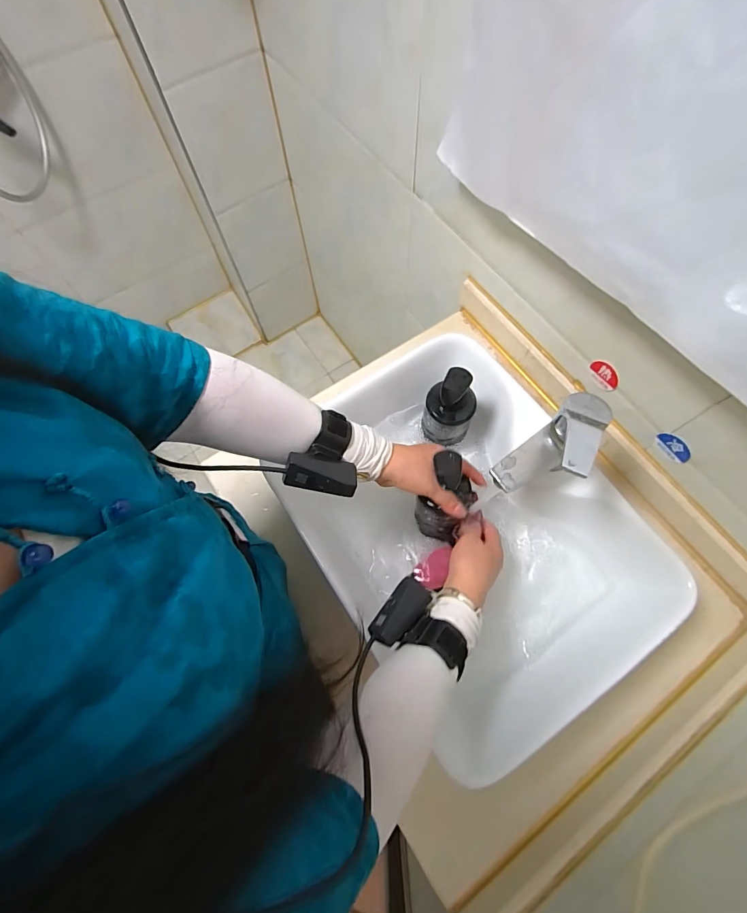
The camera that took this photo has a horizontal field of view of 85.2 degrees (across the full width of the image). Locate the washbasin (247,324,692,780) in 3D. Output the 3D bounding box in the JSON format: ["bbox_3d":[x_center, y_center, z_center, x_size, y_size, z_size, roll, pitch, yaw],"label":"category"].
[{"bbox_3d":[0.123,0.094,0.557,0.351,0.119,0.470,-32,72,-11],"label":"washbasin"}]

